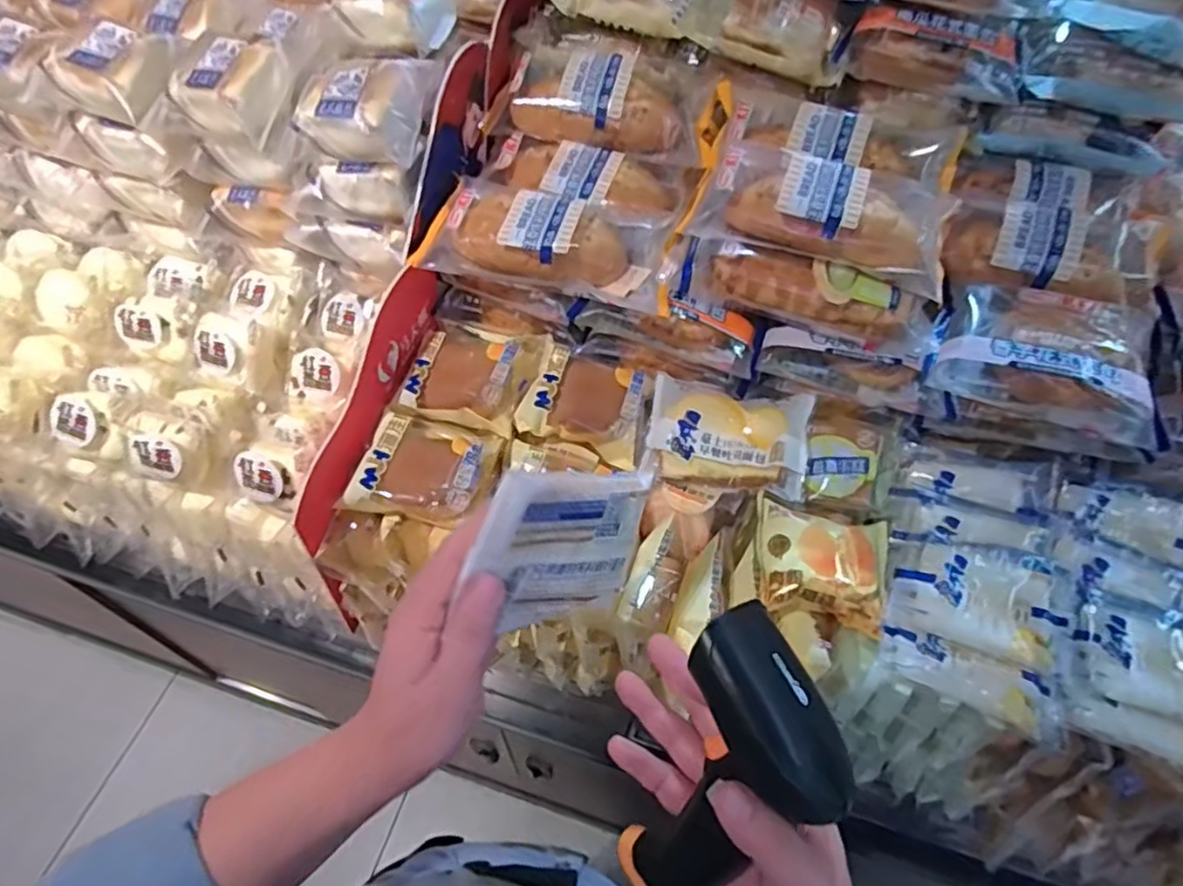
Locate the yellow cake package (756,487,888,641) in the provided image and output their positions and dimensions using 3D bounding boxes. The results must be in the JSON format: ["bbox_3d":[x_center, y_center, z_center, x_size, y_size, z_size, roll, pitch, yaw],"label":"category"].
[{"bbox_3d":[0.184,0.094,0.526,0.105,0.040,0.091,12,55,5],"label":"yellow cake package"}]

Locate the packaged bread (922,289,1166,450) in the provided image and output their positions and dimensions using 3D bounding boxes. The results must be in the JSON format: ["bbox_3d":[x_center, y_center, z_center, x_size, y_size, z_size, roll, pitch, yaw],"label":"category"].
[{"bbox_3d":[0.364,-0.070,0.529,0.151,0.050,0.114,25,58,14],"label":"packaged bread"}]

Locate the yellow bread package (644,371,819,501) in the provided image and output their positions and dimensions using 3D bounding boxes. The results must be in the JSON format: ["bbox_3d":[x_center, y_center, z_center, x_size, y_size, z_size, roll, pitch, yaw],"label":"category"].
[{"bbox_3d":[0.117,-0.003,0.582,0.131,0.045,0.089,12,74,8],"label":"yellow bread package"}]

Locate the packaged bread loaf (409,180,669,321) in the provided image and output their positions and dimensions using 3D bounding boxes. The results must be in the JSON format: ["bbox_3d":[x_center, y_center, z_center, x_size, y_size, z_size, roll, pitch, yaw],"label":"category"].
[{"bbox_3d":[-0.036,-0.179,0.581,0.214,0.061,0.096,14,55,6],"label":"packaged bread loaf"}]

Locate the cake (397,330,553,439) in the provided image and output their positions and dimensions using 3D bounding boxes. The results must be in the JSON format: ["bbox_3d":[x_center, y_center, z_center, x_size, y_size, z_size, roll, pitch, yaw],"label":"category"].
[{"bbox_3d":[-0.100,-0.064,0.606,0.110,0.043,0.106,13,55,6],"label":"cake"}]

